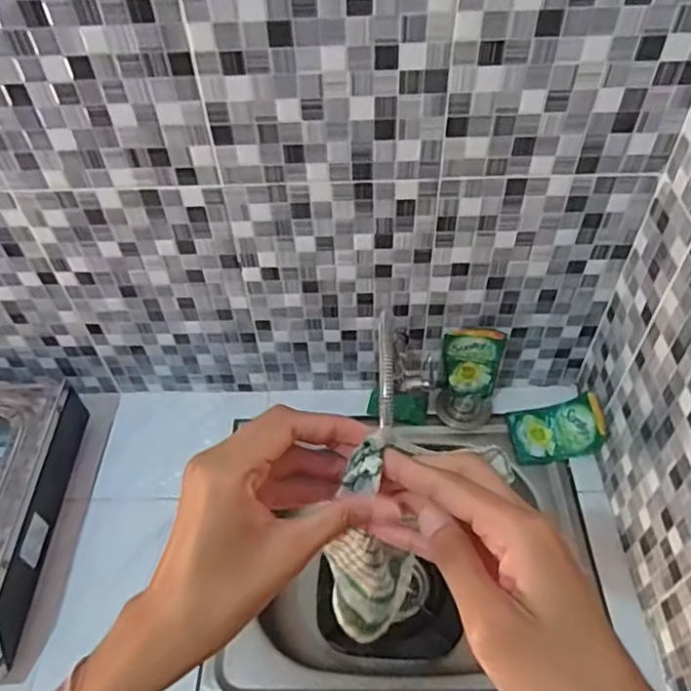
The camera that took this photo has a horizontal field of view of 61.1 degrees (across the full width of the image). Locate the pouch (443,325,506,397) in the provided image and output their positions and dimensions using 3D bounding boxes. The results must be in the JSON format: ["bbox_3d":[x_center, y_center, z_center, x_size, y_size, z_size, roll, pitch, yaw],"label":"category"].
[{"bbox_3d":[0.192,0.023,0.876,0.084,0.134,0.031,3,49,5],"label":"pouch"}]

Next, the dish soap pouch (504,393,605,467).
[{"bbox_3d":[0.311,0.121,0.873,0.127,0.061,0.090,-8,60,8],"label":"dish soap pouch"}]

